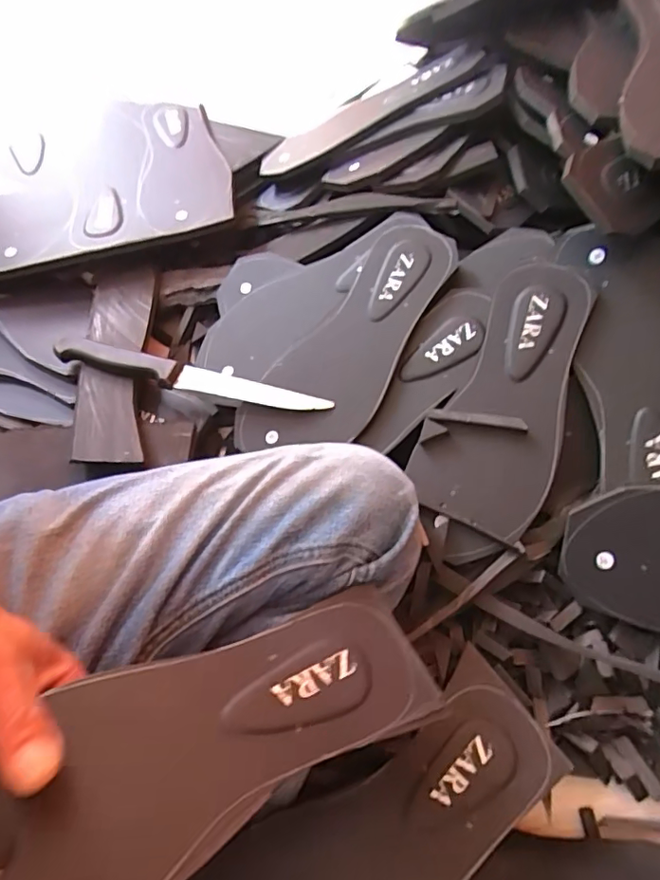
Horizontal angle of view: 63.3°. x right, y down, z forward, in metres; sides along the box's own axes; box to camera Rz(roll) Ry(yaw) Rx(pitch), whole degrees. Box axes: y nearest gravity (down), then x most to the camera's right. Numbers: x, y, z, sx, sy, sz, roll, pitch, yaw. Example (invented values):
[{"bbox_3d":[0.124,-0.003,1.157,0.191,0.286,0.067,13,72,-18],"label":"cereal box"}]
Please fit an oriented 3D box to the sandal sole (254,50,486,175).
[{"bbox_3d":[0.033,-0.343,0.564,0.238,0.017,0.072,-21,60,16],"label":"sandal sole"}]

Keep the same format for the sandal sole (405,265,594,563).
[{"bbox_3d":[0.133,-0.026,0.417,0.096,0.019,0.238,20,82,11],"label":"sandal sole"}]

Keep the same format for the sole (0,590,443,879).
[{"bbox_3d":[-0.068,0.147,0.251,0.251,0.015,0.091,-17,61,-27],"label":"sole"}]

